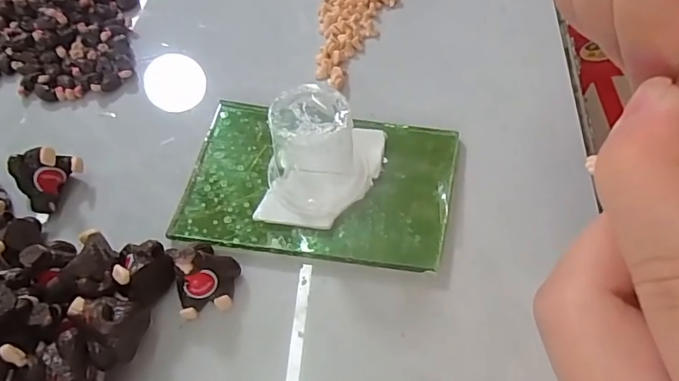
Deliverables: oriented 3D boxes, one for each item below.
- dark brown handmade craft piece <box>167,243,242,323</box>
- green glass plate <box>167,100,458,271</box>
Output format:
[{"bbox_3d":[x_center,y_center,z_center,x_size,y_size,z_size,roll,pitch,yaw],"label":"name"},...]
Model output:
[{"bbox_3d":[-0.046,0.030,0.170,0.021,0.018,0.022,-17,59,-10],"label":"dark brown handmade craft piece"},{"bbox_3d":[-0.009,-0.004,0.196,0.103,0.007,0.067,10,58,7],"label":"green glass plate"}]

